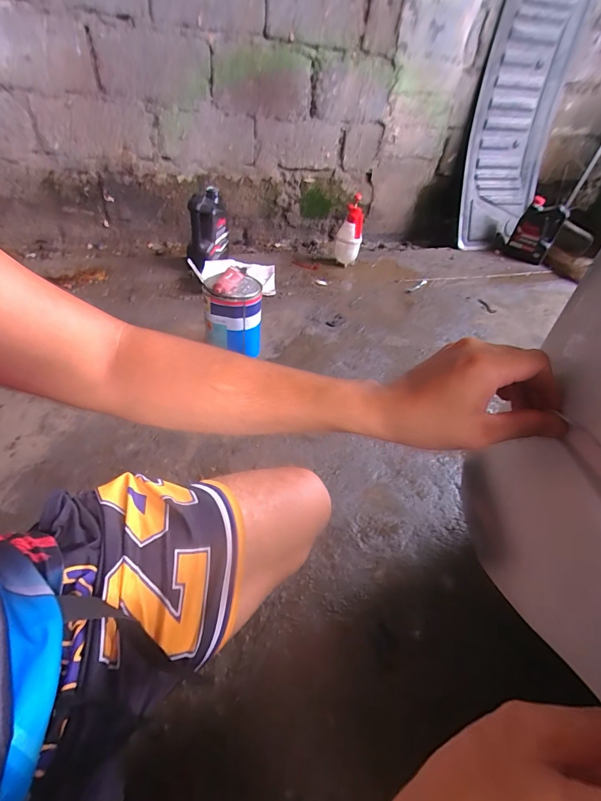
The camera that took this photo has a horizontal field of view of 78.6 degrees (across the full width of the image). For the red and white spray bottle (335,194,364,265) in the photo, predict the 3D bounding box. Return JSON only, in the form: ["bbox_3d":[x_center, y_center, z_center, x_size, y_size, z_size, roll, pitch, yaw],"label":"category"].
[{"bbox_3d":[0.219,-0.744,1.674,0.112,0.294,0.107,10,44,1],"label":"red and white spray bottle"}]

